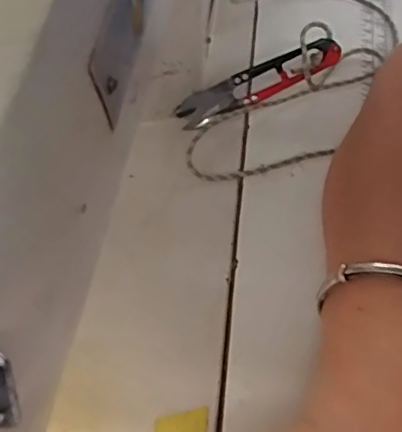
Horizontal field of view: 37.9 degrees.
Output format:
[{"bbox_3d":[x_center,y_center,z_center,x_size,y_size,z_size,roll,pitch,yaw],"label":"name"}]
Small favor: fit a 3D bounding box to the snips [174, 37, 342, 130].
[{"bbox_3d":[0.036,-0.085,0.373,0.108,0.019,0.026,-24,63,2],"label":"snips"}]

